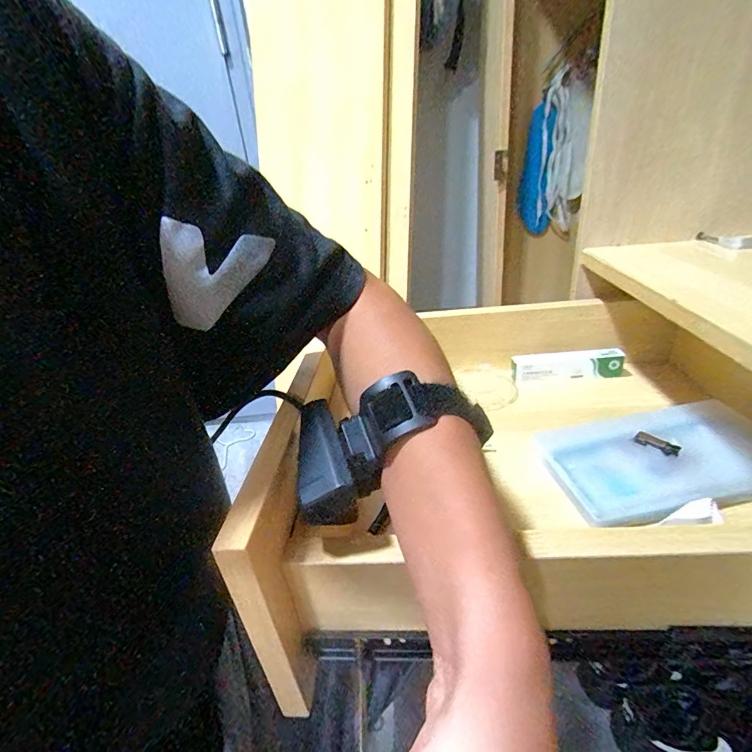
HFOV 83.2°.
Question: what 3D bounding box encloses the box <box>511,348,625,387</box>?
[{"bbox_3d":[0.222,-0.012,0.491,0.122,0.034,0.020,-4,27,4],"label":"box"}]

